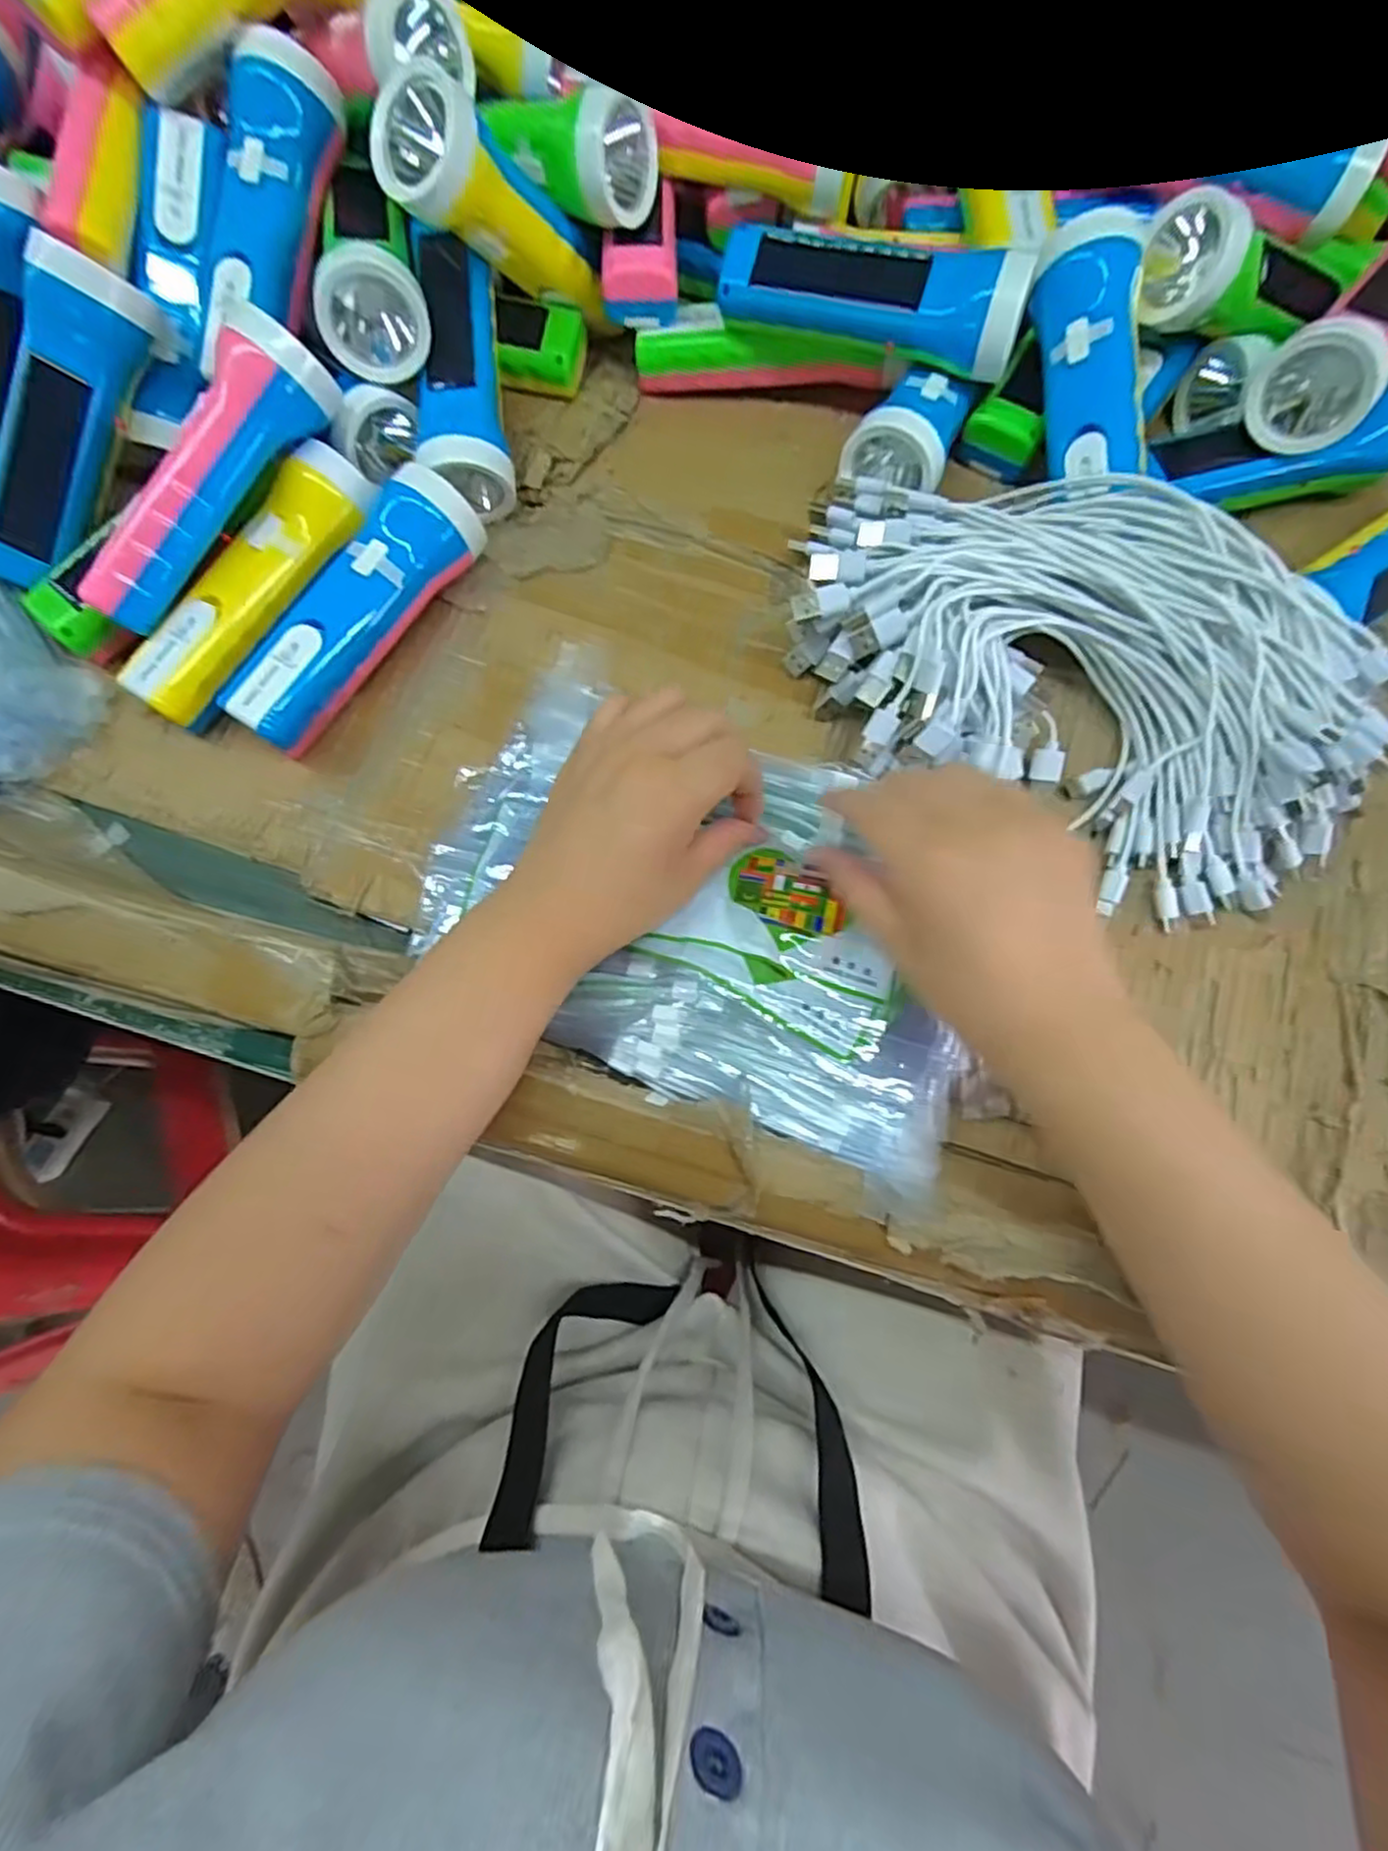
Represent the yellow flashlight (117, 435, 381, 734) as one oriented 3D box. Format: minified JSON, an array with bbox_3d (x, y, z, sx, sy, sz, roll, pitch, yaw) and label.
[{"bbox_3d":[-0.226,-0.172,0.386,0.047,0.048,0.157,32,77,10],"label":"yellow flashlight"}]

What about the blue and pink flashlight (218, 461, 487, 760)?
[{"bbox_3d":[-0.176,-0.162,0.386,0.049,0.047,0.162,33,77,10],"label":"blue and pink flashlight"}]

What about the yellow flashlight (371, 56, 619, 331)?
[{"bbox_3d":[-0.093,-0.367,0.394,0.051,0.145,0.051,-39,76,28],"label":"yellow flashlight"}]

